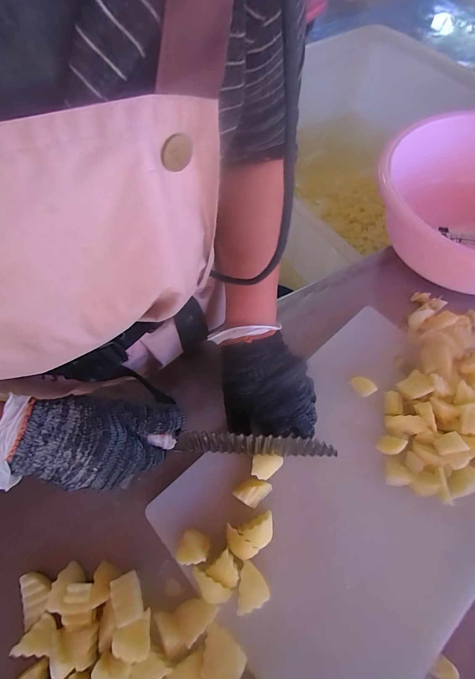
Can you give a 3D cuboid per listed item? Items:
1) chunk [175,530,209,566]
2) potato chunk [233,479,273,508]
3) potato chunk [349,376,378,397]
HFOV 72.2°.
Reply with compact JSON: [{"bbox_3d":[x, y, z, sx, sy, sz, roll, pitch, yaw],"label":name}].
[{"bbox_3d":[-0.041,0.188,0.297,0.027,0.026,0.024,1,64,2],"label":"chunk"},{"bbox_3d":[0.015,0.147,0.318,0.032,0.017,0.025,-39,70,-16],"label":"potato chunk"},{"bbox_3d":[0.142,0.052,0.369,0.017,0.012,0.025,-36,69,-15],"label":"potato chunk"}]

